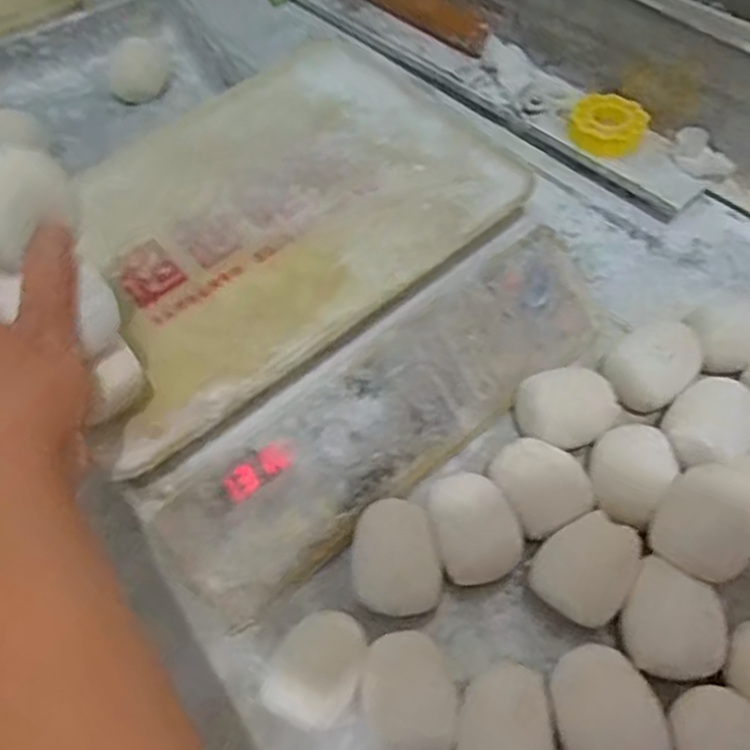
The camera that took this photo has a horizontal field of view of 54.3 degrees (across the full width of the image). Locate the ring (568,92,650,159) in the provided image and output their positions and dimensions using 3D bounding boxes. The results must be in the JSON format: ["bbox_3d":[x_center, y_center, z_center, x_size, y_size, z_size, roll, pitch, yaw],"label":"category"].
[{"bbox_3d":[0.200,-0.213,0.629,0.062,0.035,0.051,16,61,14],"label":"ring"}]

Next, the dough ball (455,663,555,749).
[{"bbox_3d":[0.070,0.191,0.390,0.050,0.029,0.061,6,59,8],"label":"dough ball"}]

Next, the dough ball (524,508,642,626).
[{"bbox_3d":[0.123,0.115,0.429,0.050,0.042,0.059,34,66,22],"label":"dough ball"}]

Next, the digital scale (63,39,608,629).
[{"bbox_3d":[-0.061,-0.060,0.508,0.331,0.103,0.306,-37,63,-17],"label":"digital scale"}]

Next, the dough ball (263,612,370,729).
[{"bbox_3d":[-0.029,0.162,0.403,0.043,0.046,0.059,22,62,17],"label":"dough ball"}]

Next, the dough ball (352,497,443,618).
[{"bbox_3d":[0.012,0.112,0.443,0.049,0.034,0.065,-9,58,-1],"label":"dough ball"}]

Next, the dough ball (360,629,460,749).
[{"bbox_3d":[0.019,0.175,0.400,0.051,0.034,0.058,5,59,7],"label":"dough ball"}]

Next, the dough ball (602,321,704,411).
[{"bbox_3d":[0.188,-0.007,0.495,0.052,0.044,0.062,35,67,22],"label":"dough ball"}]

